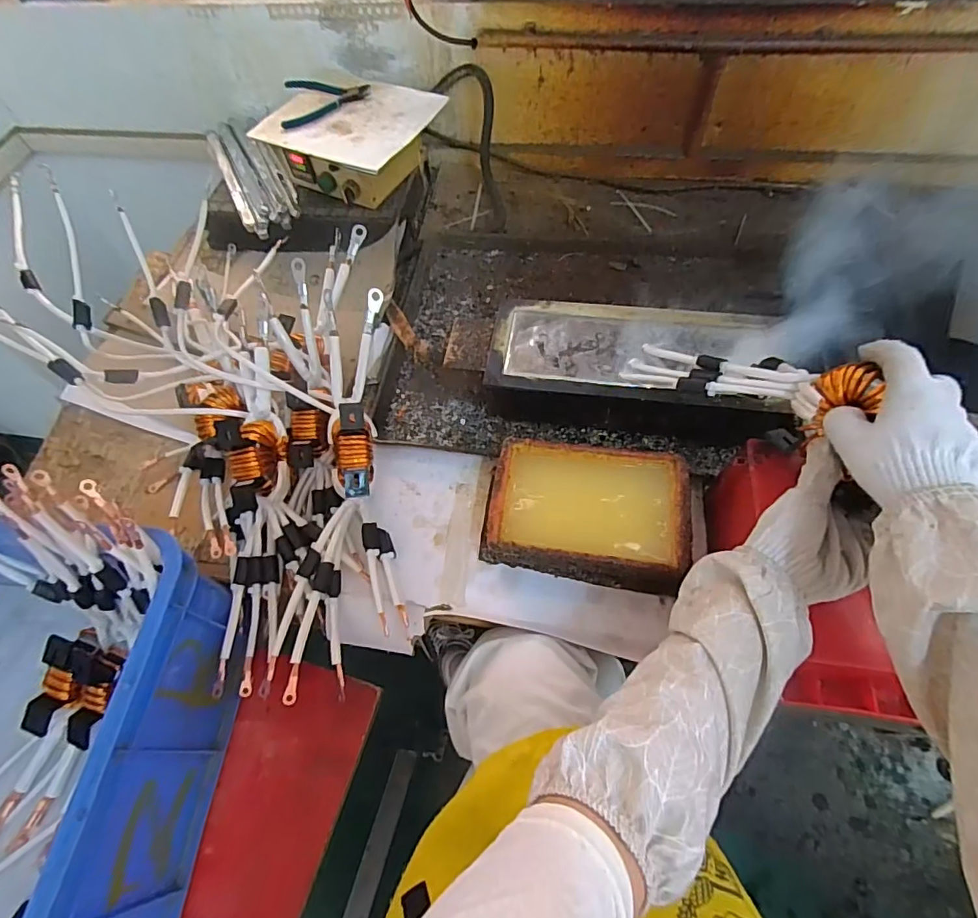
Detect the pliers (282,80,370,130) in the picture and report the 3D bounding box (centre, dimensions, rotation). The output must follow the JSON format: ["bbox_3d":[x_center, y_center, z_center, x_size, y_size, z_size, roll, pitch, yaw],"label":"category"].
[{"bbox_3d":[-0.255,-0.567,0.804,0.130,0.013,0.127,-9,60,-1],"label":"pliers"}]

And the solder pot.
[{"bbox_3d":[0.171,-0.109,0.632,0.327,0.090,0.136,7,61,8],"label":"solder pot"}]

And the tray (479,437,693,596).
[{"bbox_3d":[0.105,0.058,0.557,0.202,0.062,0.136,9,62,9],"label":"tray"}]

